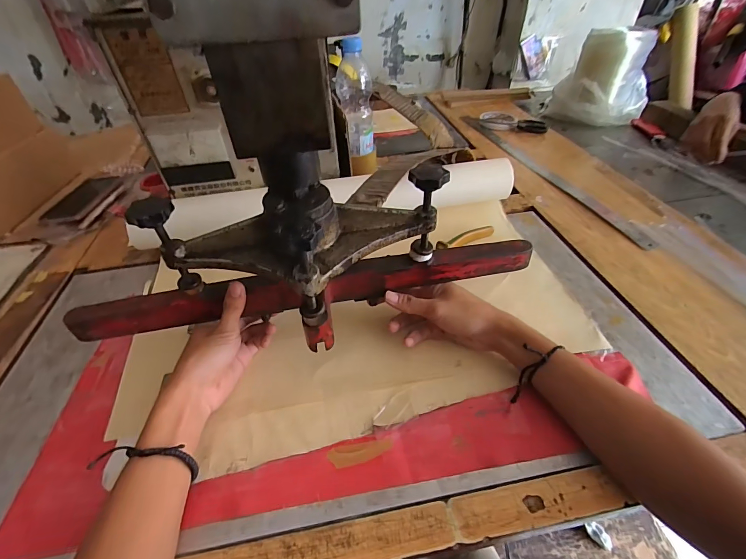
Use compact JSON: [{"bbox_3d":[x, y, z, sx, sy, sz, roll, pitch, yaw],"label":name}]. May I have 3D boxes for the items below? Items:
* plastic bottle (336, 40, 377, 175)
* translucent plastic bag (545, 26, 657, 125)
[{"bbox_3d":[-0.030,-0.316,0.684,0.064,0.225,0.061,-5,43,-3],"label":"plastic bottle"},{"bbox_3d":[0.611,-0.536,0.943,0.217,0.178,0.246,23,48,25],"label":"translucent plastic bag"}]

